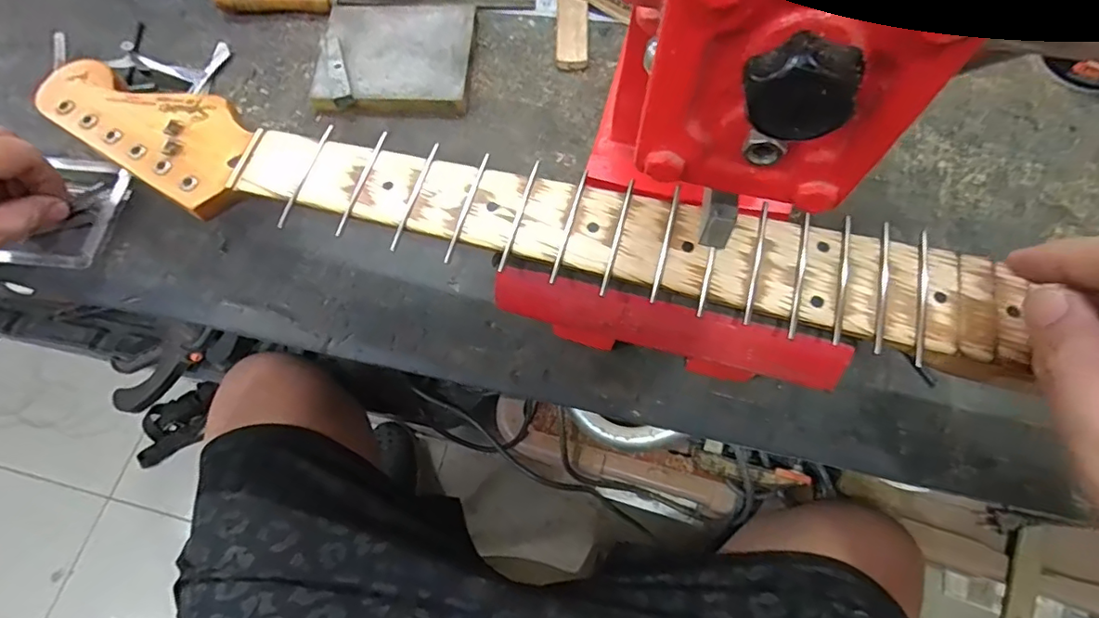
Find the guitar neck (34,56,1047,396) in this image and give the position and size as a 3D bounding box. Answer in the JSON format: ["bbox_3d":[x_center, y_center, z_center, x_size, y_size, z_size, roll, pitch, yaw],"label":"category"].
[{"bbox_3d":[-0.054,-0.059,0.303,0.555,0.022,0.061,15,71,11],"label":"guitar neck"}]

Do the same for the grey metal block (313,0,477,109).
[{"bbox_3d":[-0.119,-0.199,0.430,0.114,0.022,0.100,2,70,3],"label":"grey metal block"}]

